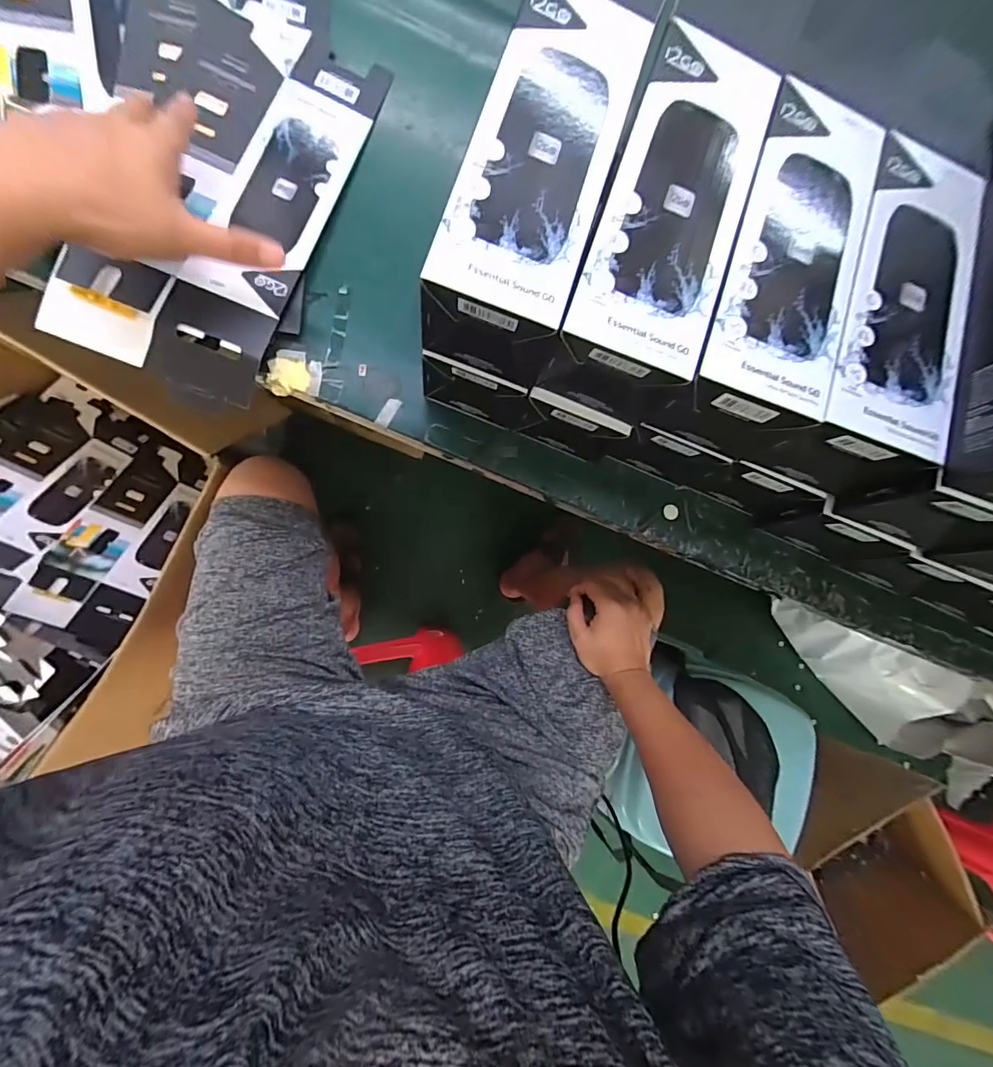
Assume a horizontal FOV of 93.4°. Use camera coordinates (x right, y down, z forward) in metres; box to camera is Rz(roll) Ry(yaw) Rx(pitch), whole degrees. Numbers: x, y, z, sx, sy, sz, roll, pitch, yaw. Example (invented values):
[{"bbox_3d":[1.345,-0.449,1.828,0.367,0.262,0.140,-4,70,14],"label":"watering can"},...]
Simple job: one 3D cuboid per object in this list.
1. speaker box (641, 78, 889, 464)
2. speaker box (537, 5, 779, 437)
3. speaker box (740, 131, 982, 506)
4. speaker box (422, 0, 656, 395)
[{"bbox_3d":[0.170,-0.160,0.296,0.075,0.070,0.201,19,83,-6],"label":"speaker box"},{"bbox_3d":[0.099,-0.182,0.290,0.075,0.072,0.206,21,83,-6],"label":"speaker box"},{"bbox_3d":[0.239,-0.140,0.302,0.077,0.069,0.216,19,83,-6],"label":"speaker box"},{"bbox_3d":[0.022,-0.203,0.281,0.074,0.071,0.209,18,83,-6],"label":"speaker box"}]

